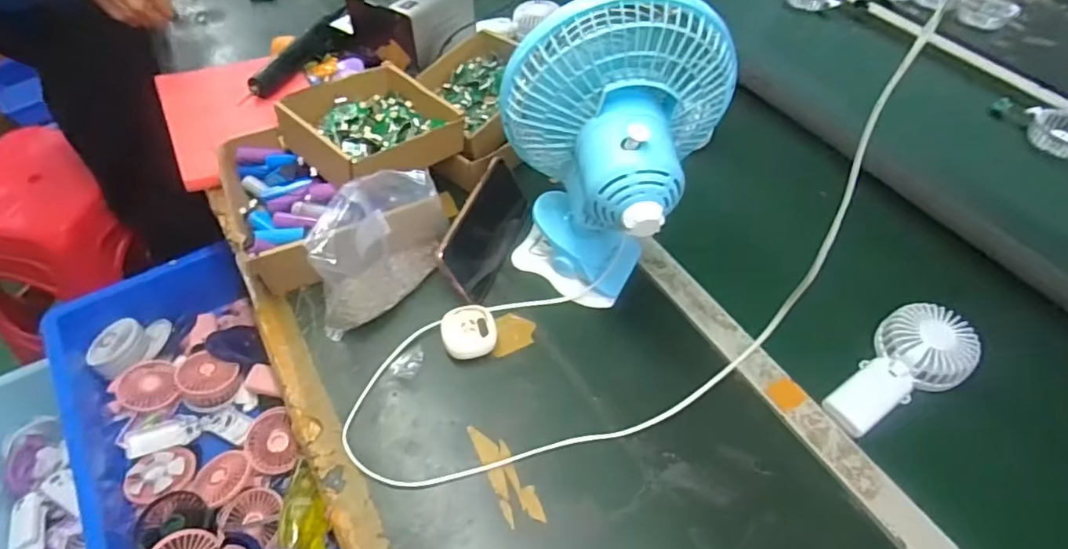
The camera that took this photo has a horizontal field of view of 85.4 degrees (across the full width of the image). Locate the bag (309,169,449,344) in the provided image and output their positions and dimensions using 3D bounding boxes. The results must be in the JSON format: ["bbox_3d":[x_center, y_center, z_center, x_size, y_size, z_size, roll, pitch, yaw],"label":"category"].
[{"bbox_3d":[-0.160,-0.034,0.600,0.078,0.125,0.170,31,55,20],"label":"bag"}]

